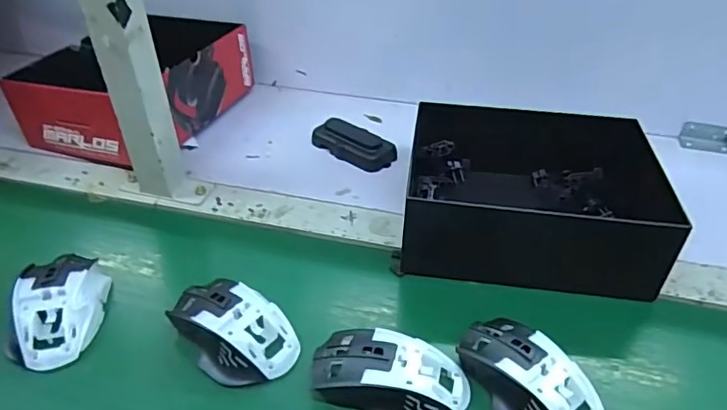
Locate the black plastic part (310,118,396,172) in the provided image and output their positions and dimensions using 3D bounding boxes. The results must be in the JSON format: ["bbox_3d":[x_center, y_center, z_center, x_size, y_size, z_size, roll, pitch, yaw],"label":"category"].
[{"bbox_3d":[-0.011,-0.074,0.658,0.104,0.028,0.039,24,45,26],"label":"black plastic part"}]

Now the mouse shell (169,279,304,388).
[{"bbox_3d":[-0.106,0.095,0.438,0.114,0.036,0.072,28,47,30],"label":"mouse shell"}]

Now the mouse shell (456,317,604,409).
[{"bbox_3d":[0.120,0.128,0.399,0.064,0.034,0.112,-26,46,-28],"label":"mouse shell"}]

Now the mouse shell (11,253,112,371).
[{"bbox_3d":[-0.251,0.081,0.455,0.067,0.037,0.108,-11,40,-14],"label":"mouse shell"}]

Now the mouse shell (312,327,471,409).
[{"bbox_3d":[0.020,0.126,0.404,0.118,0.036,0.069,8,40,9],"label":"mouse shell"}]

